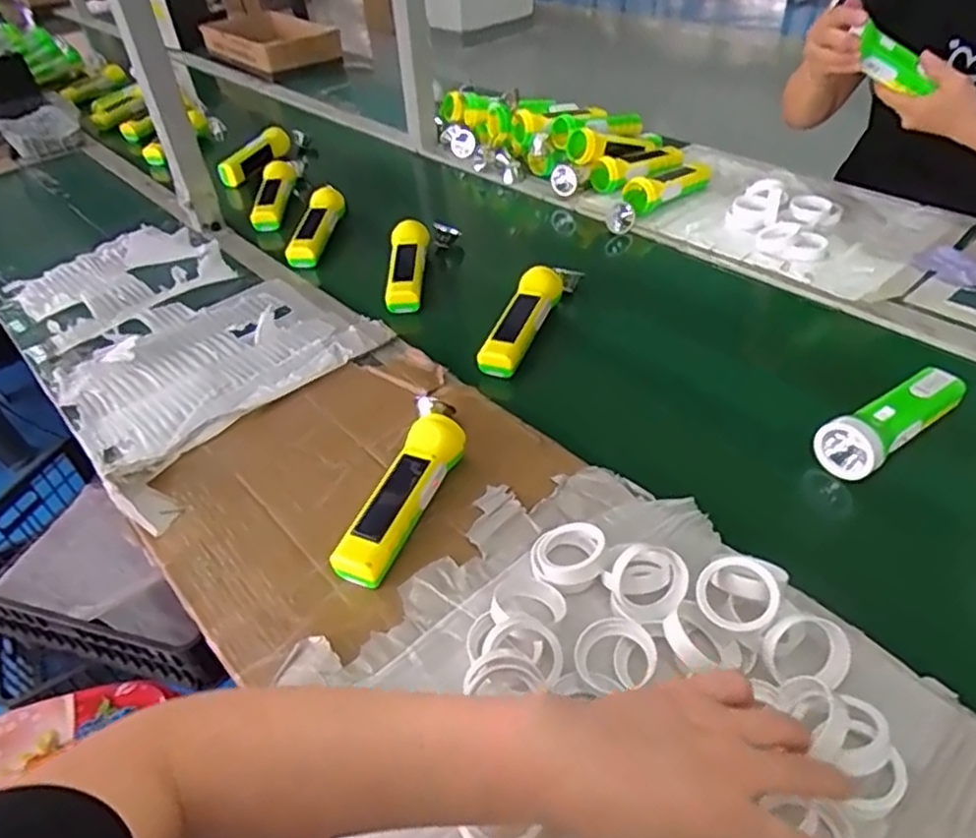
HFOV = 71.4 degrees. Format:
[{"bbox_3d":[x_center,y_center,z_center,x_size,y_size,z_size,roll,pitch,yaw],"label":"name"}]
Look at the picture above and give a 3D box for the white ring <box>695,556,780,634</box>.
[{"bbox_3d":[0.171,0.120,0.466,0.052,0.009,0.051,-8,58,13],"label":"white ring"}]

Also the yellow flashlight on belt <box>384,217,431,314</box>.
[{"bbox_3d":[-0.103,-0.197,0.868,0.047,0.047,0.142,6,52,-3],"label":"yellow flashlight on belt"}]

